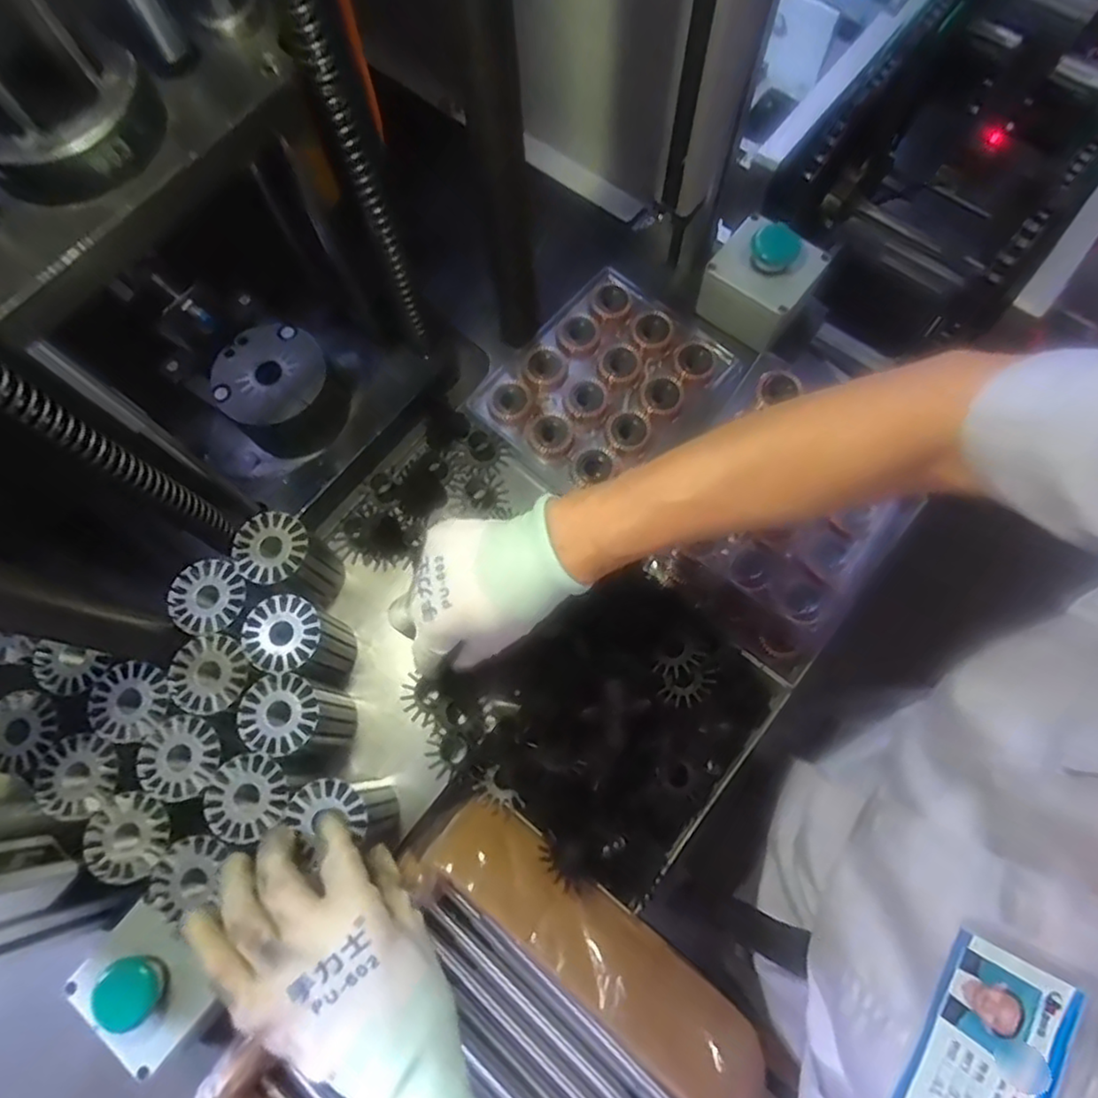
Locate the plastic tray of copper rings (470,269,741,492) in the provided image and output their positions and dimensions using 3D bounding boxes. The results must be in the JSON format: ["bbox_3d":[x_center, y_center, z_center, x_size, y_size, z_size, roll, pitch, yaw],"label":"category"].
[{"bbox_3d":[0.047,-0.140,0.562,0.149,0.044,0.183,40,78,13],"label":"plastic tray of copper rings"}]

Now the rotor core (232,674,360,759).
[{"bbox_3d":[-0.173,0.118,0.457,0.055,0.072,0.050,0,72,2],"label":"rotor core"}]

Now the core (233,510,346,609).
[{"bbox_3d":[-0.192,0.011,0.494,0.052,0.076,0.050,40,78,13],"label":"core"}]

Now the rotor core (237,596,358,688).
[{"bbox_3d":[-0.177,0.067,0.475,0.055,0.075,0.049,17,74,7],"label":"rotor core"}]

